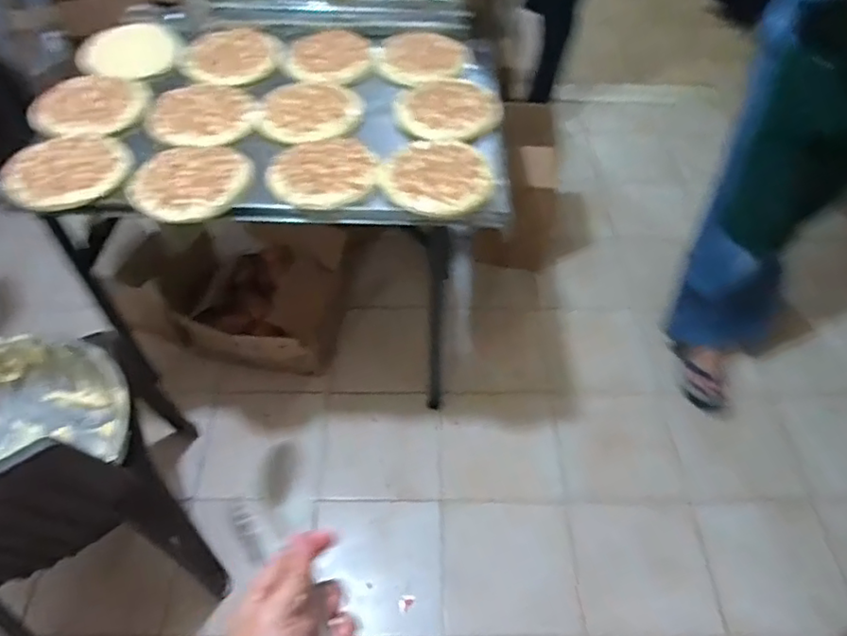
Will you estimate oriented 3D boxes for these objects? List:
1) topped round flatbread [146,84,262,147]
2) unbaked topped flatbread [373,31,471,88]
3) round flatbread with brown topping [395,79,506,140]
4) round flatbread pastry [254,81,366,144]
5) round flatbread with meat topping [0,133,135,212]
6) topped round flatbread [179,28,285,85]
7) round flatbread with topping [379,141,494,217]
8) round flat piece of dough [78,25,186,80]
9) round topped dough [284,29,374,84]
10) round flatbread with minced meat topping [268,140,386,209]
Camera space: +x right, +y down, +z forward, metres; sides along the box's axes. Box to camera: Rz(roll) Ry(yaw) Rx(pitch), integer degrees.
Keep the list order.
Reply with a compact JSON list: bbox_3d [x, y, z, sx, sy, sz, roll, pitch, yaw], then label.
[{"bbox_3d":[-0.452,-0.420,1.231,0.229,0.021,0.213,0,53,0],"label":"topped round flatbread"},{"bbox_3d":[-0.002,-0.595,1.372,0.214,0.021,0.206,0,53,0],"label":"unbaked topped flatbread"},{"bbox_3d":[0.035,-0.427,1.236,0.185,0.042,0.203,38,62,25],"label":"round flatbread with brown topping"},{"bbox_3d":[-0.232,-0.435,1.255,0.214,0.021,0.199,0,53,0],"label":"round flatbread pastry"},{"bbox_3d":[-0.645,-0.272,1.098,0.208,0.018,0.209,4,53,-5],"label":"round flatbread with meat topping"},{"bbox_3d":[-0.435,-0.599,1.376,0.207,0.017,0.210,0,53,0],"label":"topped round flatbread"},{"bbox_3d":[0.025,-0.254,1.087,0.198,0.030,0.204,0,46,0],"label":"round flatbread with topping"},{"bbox_3d":[-0.648,-0.586,1.330,0.215,0.023,0.196,0,53,0],"label":"round flat piece of dough"},{"bbox_3d":[-0.215,-0.600,1.377,0.197,0.010,0.189,0,53,0],"label":"round topped dough"},{"bbox_3d":[-0.185,-0.275,1.118,0.199,0.022,0.192,-2,49,2],"label":"round flatbread with minced meat topping"}]

